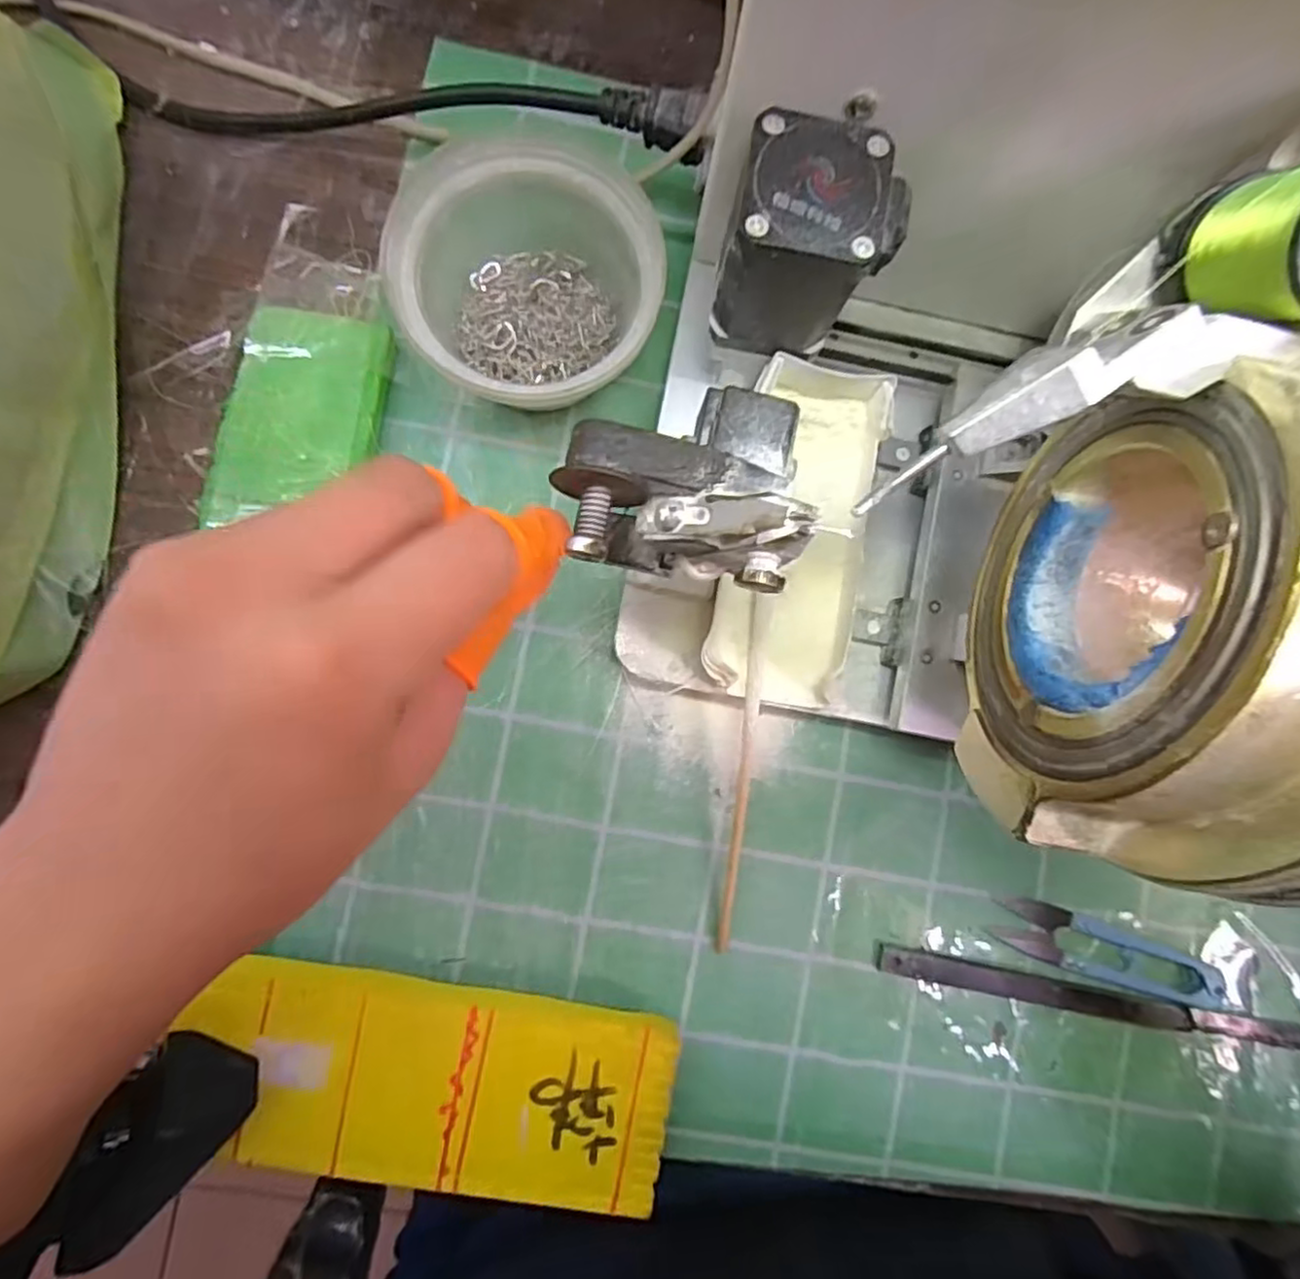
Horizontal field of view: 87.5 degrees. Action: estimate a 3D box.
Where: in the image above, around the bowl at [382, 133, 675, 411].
[{"bbox_3d":[-0.047,-0.134,0.270,0.096,0.053,0.097,0,86,-4],"label":"bowl"}]

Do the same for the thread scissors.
[{"bbox_3d":[0.197,0.134,0.290,0.096,0.009,0.023,17,85,-3],"label":"thread scissors"}]

